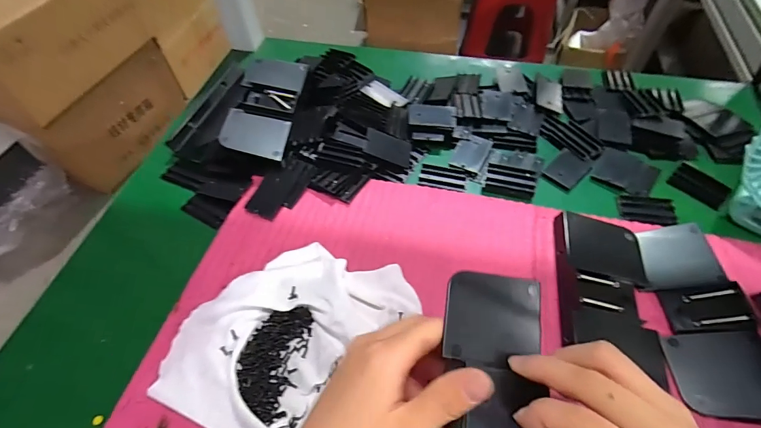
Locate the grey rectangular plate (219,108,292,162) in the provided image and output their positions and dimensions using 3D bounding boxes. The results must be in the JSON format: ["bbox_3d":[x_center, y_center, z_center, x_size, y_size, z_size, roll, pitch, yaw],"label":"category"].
[{"bbox_3d":[-0.141,-0.090,0.428,0.070,0.007,0.060,12,56,-11],"label":"grey rectangular plate"}]

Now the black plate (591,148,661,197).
[{"bbox_3d":[0.279,-0.050,0.430,0.061,0.010,0.060,30,62,21],"label":"black plate"}]

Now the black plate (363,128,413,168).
[{"bbox_3d":[0.009,-0.077,0.443,0.056,0.004,0.039,17,57,-13],"label":"black plate"}]

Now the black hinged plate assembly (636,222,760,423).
[{"bbox_3d":[0.271,0.080,0.318,0.072,0.017,0.160,0,55,2],"label":"black hinged plate assembly"}]

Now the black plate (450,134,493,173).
[{"bbox_3d":[0.108,-0.073,0.448,0.038,0.006,0.051,21,58,16],"label":"black plate"}]

